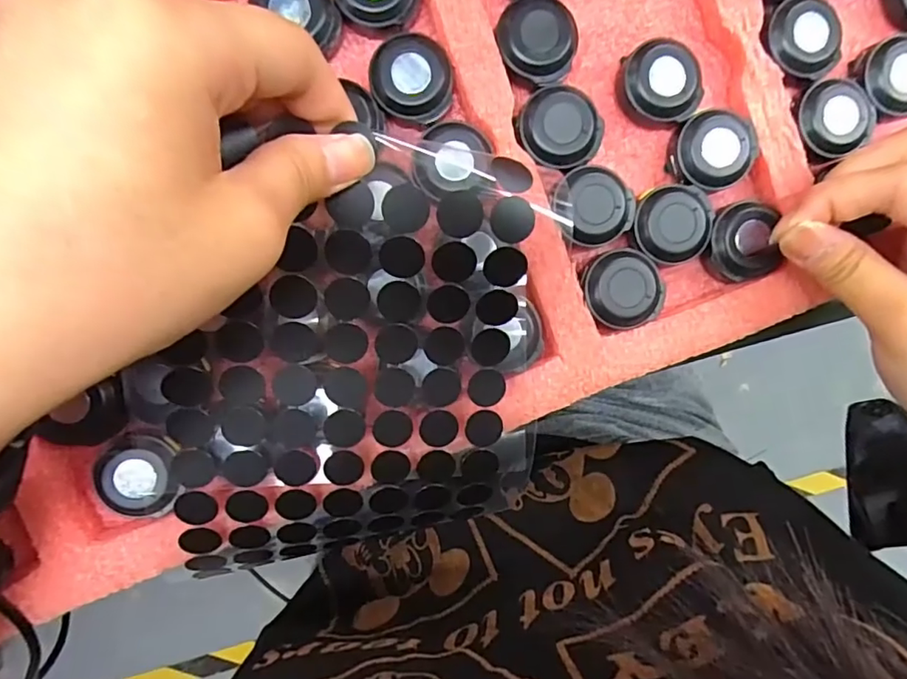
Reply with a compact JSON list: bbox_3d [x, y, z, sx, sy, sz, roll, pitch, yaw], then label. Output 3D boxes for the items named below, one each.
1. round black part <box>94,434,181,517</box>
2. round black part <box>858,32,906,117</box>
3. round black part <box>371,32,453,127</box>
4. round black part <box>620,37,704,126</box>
[{"bbox_3d":[-0.109,0.047,0.190,0.025,0.007,0.026,0,95,-4],"label":"round black part"},{"bbox_3d":[0.168,-0.100,0.210,0.027,0.010,0.029,0,95,-4],"label":"round black part"},{"bbox_3d":[-0.014,-0.091,0.193,0.028,0.005,0.028,1,95,-4],"label":"round black part"},{"bbox_3d":[0.075,-0.093,0.202,0.026,0.012,0.030,-42,96,0],"label":"round black part"}]

